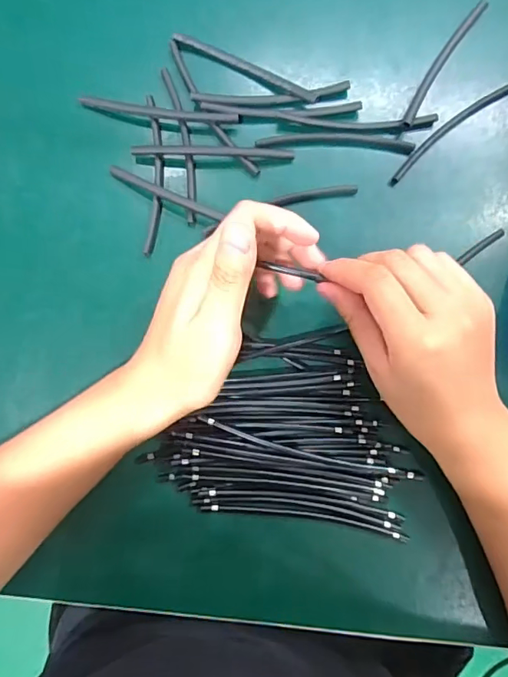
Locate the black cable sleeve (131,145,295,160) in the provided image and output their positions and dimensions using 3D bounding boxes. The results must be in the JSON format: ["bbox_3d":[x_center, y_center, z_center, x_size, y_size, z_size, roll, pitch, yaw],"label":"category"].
[{"bbox_3d":[-0.029,-0.134,0.349,0.113,0.009,0.009,0,84,0],"label":"black cable sleeve"}]

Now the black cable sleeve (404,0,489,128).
[{"bbox_3d":[0.137,-0.203,0.356,0.013,0.008,0.115,32,85,3],"label":"black cable sleeve"}]

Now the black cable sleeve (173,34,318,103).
[{"bbox_3d":[-0.005,-0.198,0.354,0.112,0.004,0.009,25,85,3],"label":"black cable sleeve"}]

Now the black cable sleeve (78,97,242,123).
[{"bbox_3d":[-0.067,-0.162,0.348,0.115,0.004,0.009,7,84,1],"label":"black cable sleeve"}]

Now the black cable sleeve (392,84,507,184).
[{"bbox_3d":[0.144,-0.154,0.355,0.118,0.004,0.012,-39,85,-3],"label":"black cable sleeve"}]

